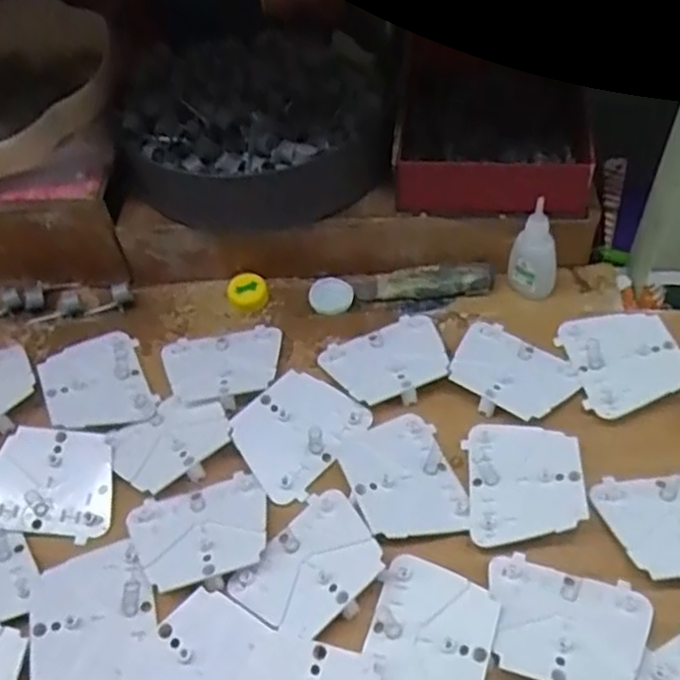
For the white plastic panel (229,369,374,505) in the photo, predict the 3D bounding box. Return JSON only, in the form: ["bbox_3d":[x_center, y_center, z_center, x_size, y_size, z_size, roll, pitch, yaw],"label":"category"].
[{"bbox_3d":[-0.029,0.056,0.459,0.067,0.006,0.079,32,61,26],"label":"white plastic panel"}]

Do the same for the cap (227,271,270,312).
[{"bbox_3d":[-0.071,-0.039,0.553,0.030,0.013,0.033,-2,52,3],"label":"cap"}]

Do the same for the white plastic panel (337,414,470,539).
[{"bbox_3d":[0.039,0.083,0.437,0.065,0.006,0.081,-13,48,-17],"label":"white plastic panel"}]

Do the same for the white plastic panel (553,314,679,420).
[{"bbox_3d":[0.185,0.012,0.469,0.066,0.015,0.078,-8,52,-1],"label":"white plastic panel"}]

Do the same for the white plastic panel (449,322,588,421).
[{"bbox_3d":[0.112,0.020,0.474,0.080,0.010,0.065,31,61,26],"label":"white plastic panel"}]

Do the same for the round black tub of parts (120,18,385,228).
[{"bbox_3d":[-0.061,-0.173,0.562,0.193,0.050,0.179,-2,52,3],"label":"round black tub of parts"}]

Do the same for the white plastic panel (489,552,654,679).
[{"bbox_3d":[0.117,0.147,0.372,0.079,0.008,0.064,13,54,14],"label":"white plastic panel"}]

